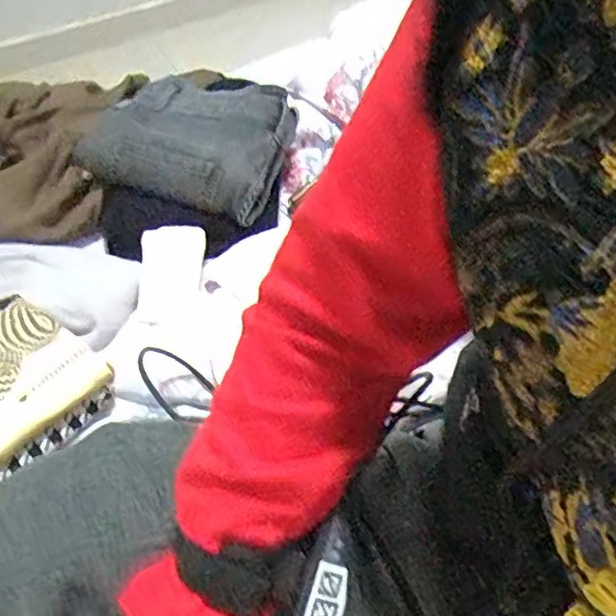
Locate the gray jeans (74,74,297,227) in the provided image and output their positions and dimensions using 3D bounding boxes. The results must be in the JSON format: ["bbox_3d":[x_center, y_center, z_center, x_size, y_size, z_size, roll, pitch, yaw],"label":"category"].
[{"bbox_3d":[-0.151,-0.202,0.765,0.235,0.074,0.180,8,49,12],"label":"gray jeans"}]

